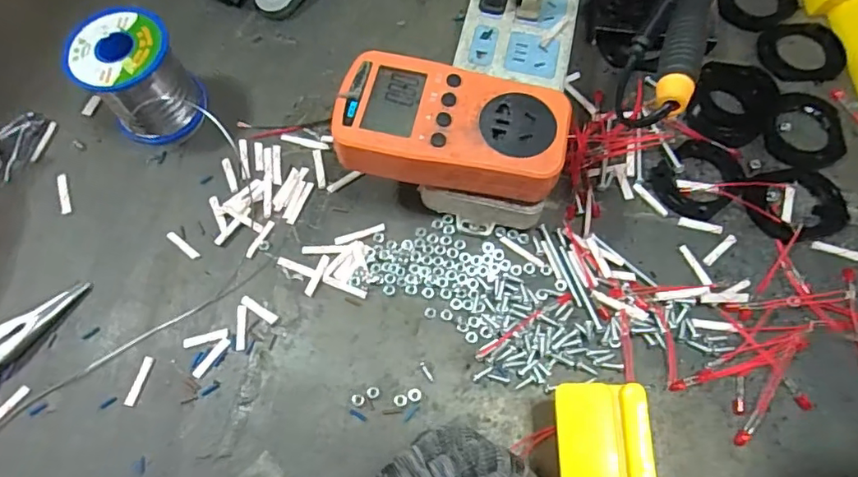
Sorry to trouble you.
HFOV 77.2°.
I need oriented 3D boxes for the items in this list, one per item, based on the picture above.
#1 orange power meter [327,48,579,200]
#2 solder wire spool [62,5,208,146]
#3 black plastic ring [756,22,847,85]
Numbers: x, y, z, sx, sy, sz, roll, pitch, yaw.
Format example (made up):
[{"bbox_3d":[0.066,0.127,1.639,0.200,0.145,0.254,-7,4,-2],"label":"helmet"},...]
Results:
[{"bbox_3d":[0.013,-0.063,0.308,0.126,0.032,0.072,10,67,7],"label":"orange power meter"},{"bbox_3d":[-0.200,-0.111,0.372,0.062,0.063,0.063,-1,67,2],"label":"solder wire spool"},{"bbox_3d":[0.274,-0.136,0.395,0.056,0.007,0.054,-1,67,2],"label":"black plastic ring"}]

